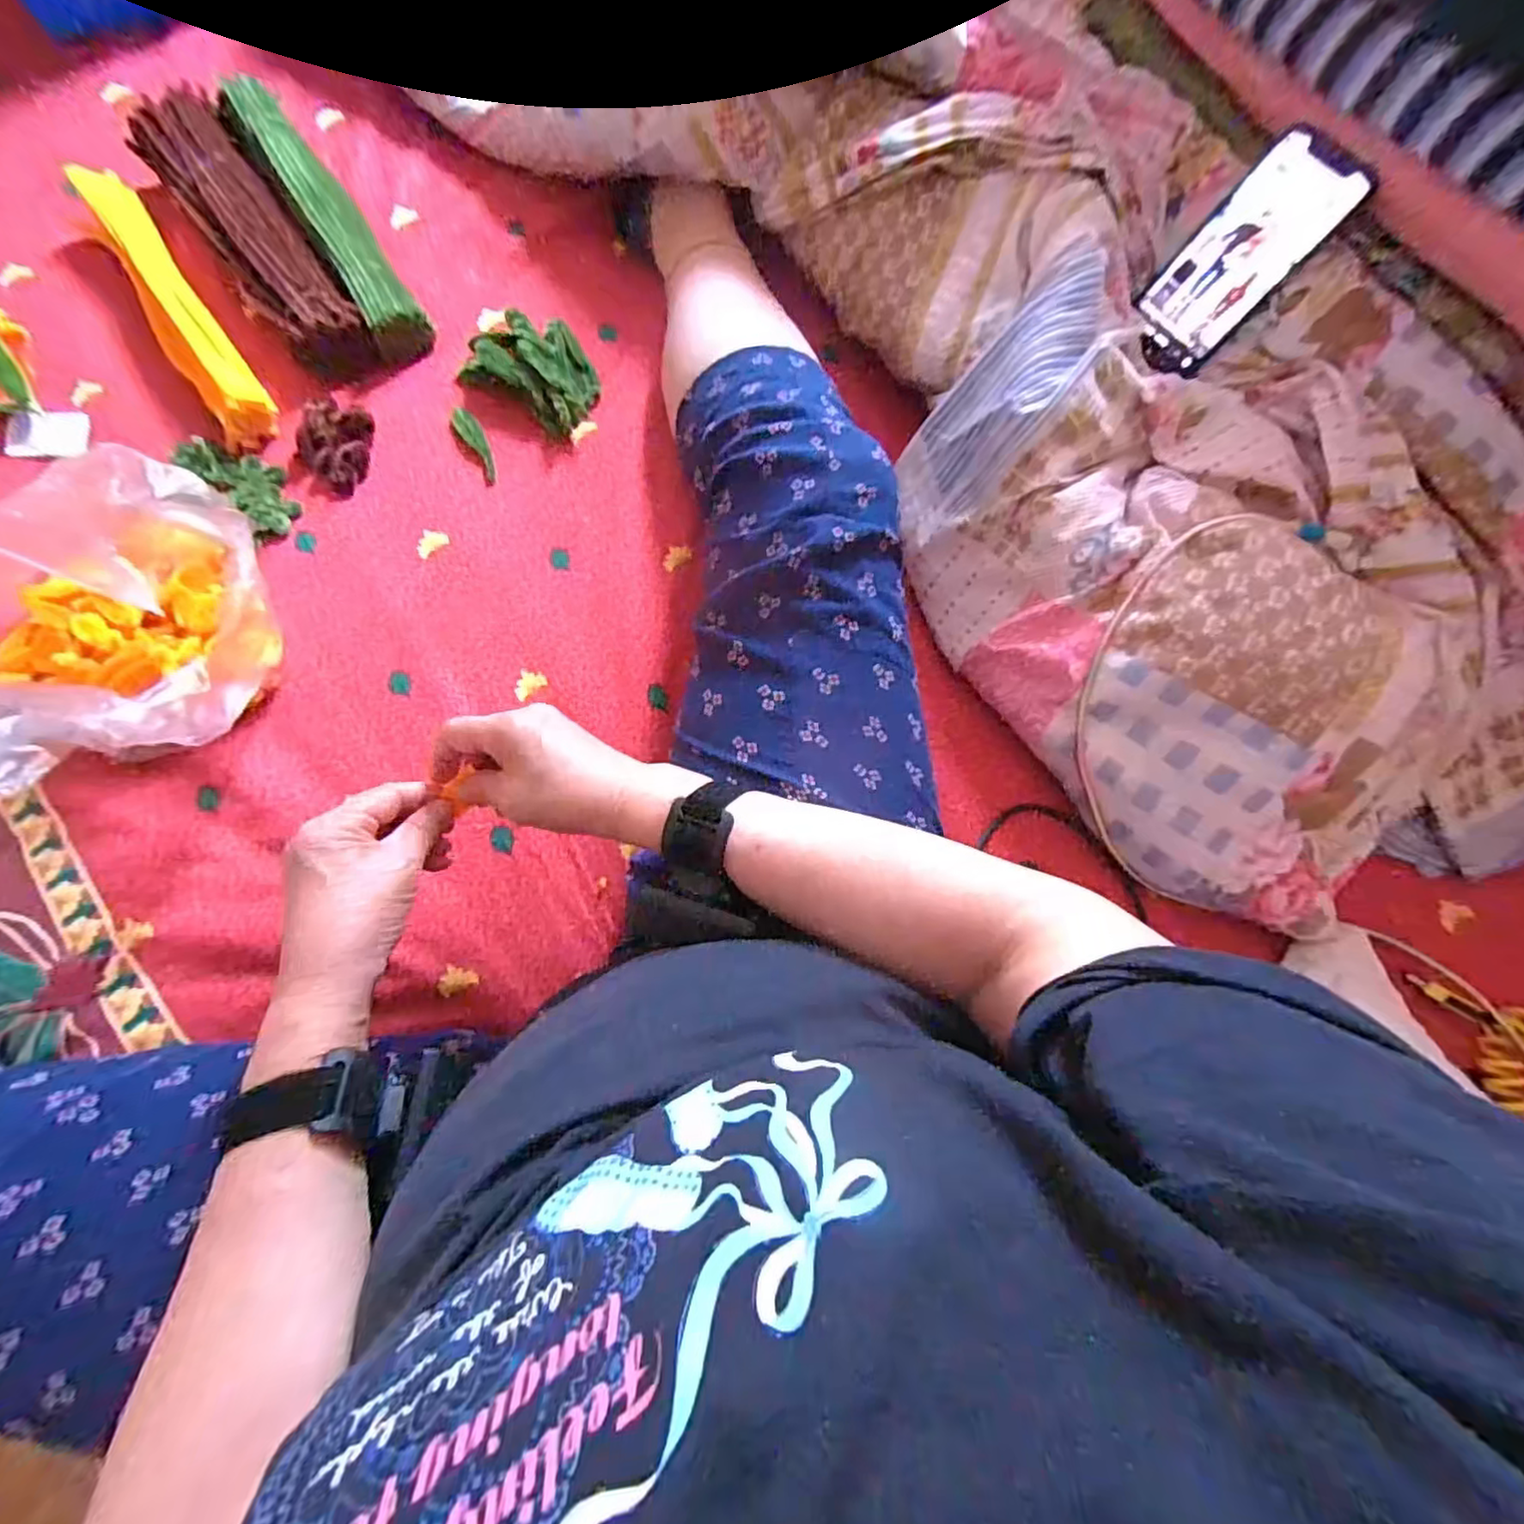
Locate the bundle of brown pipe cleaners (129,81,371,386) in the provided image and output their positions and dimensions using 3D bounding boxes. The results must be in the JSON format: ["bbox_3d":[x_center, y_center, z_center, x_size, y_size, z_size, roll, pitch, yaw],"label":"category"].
[{"bbox_3d":[-0.450,-0.459,0.577,0.079,0.044,0.308,-35,81,-8],"label":"bundle of brown pipe cleaners"}]

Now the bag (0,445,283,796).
[{"bbox_3d":[-0.434,-0.080,0.441,0.179,0.156,0.189,-23,78,-7],"label":"bag"}]

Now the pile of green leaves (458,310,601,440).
[{"bbox_3d":[-0.193,-0.347,0.569,0.113,0.033,0.089,35,79,6],"label":"pile of green leaves"}]

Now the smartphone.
[{"bbox_3d":[0.346,-0.365,0.473,0.009,0.142,0.075,-21,69,-49],"label":"smartphone"}]

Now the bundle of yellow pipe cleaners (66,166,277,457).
[{"bbox_3d":[-0.510,-0.391,0.562,0.051,0.038,0.296,-35,81,-8],"label":"bundle of yellow pipe cleaners"}]

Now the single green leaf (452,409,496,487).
[{"bbox_3d":[-0.248,-0.276,0.566,0.020,0.004,0.081,-31,80,-8],"label":"single green leaf"}]

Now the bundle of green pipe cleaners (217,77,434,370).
[{"bbox_3d":[-0.393,-0.488,0.586,0.057,0.047,0.304,-33,81,-8],"label":"bundle of green pipe cleaners"}]

